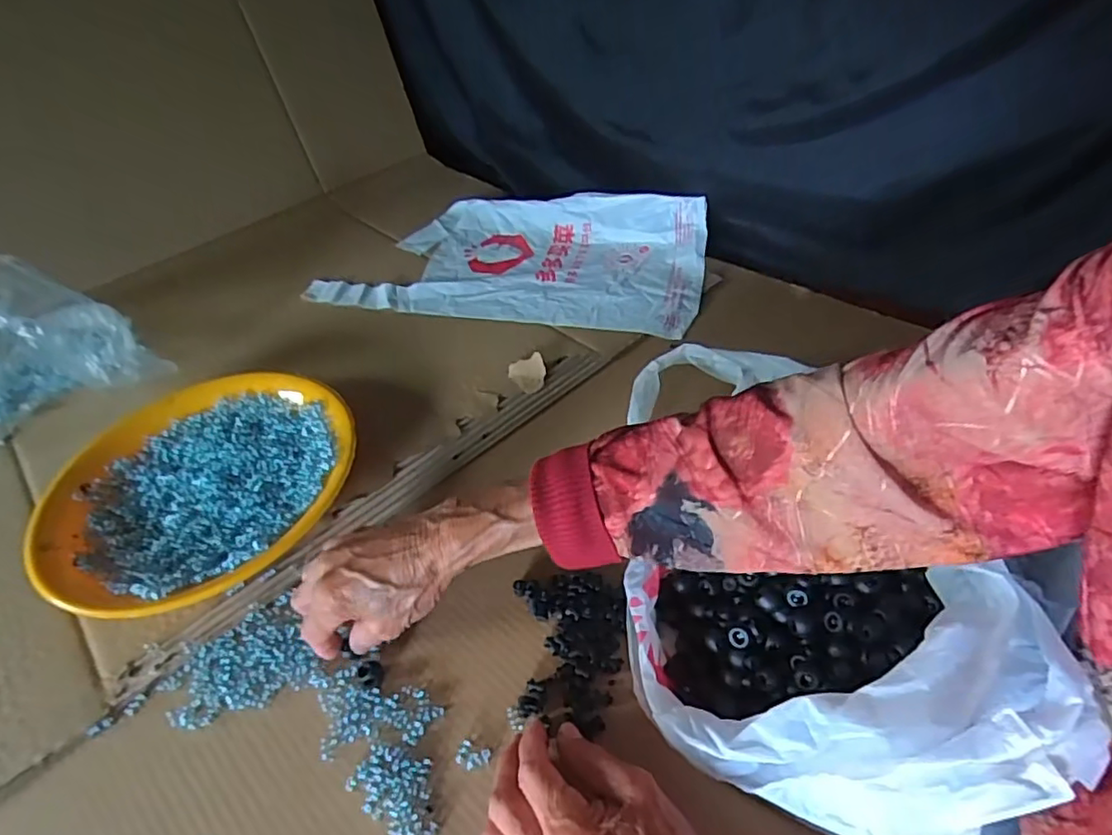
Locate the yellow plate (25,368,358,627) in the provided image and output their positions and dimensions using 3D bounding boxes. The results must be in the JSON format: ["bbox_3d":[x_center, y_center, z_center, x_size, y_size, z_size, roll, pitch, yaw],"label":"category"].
[{"bbox_3d":[-0.287,0.056,0.503,0.231,0.041,0.235,-3,45,3],"label":"yellow plate"}]

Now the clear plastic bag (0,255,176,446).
[{"bbox_3d":[-0.516,-0.078,0.579,0.195,0.153,0.117,-27,48,-20],"label":"clear plastic bag"}]

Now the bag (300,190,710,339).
[{"bbox_3d":[-0.052,-0.201,0.729,0.451,0.046,0.234,11,47,17],"label":"bag"}]

